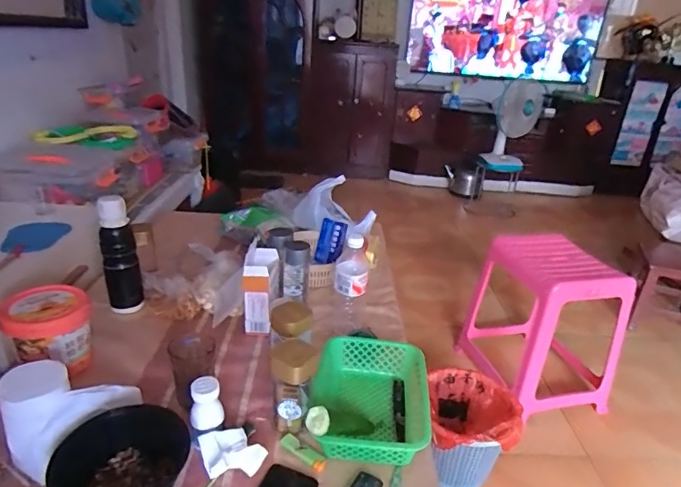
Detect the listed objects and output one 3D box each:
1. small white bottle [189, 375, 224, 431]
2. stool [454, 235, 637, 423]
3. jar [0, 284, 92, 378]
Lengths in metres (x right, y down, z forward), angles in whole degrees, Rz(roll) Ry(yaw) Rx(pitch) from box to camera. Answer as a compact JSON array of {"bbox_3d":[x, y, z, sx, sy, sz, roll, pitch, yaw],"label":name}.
[{"bbox_3d":[-0.201,0.238,0.683,0.047,0.062,0.044,-7,27,-21],"label":"small white bottle"},{"bbox_3d":[0.644,0.244,1.471,0.341,0.446,0.410,-5,26,-17],"label":"stool"},{"bbox_3d":[-0.516,0.163,0.825,0.127,0.130,0.124,3,25,-1],"label":"jar"}]

